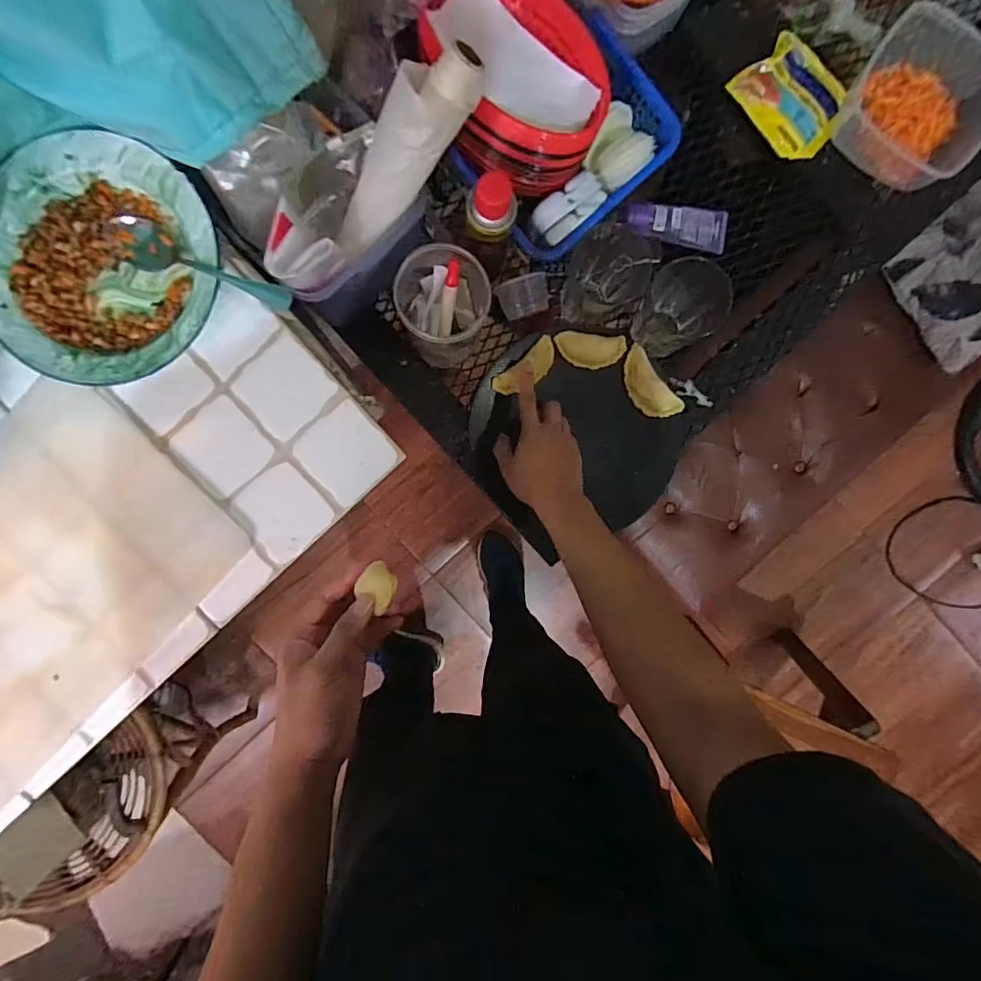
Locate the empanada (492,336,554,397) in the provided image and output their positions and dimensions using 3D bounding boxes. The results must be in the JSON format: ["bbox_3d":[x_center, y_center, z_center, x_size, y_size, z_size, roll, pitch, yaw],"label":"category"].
[{"bbox_3d":[0.046,-0.151,0.631,0.091,0.019,0.038,-35,94,-1],"label":"empanada"}]

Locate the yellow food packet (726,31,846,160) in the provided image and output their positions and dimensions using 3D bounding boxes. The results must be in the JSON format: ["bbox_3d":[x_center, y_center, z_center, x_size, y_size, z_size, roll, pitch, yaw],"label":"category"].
[{"bbox_3d":[0.380,-0.492,0.635,0.133,0.014,0.108,43,91,-4],"label":"yellow food packet"}]

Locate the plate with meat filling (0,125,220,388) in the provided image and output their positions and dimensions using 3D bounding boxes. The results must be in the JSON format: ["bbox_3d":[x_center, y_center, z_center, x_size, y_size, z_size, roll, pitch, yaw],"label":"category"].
[{"bbox_3d":[-0.346,-0.201,0.458,0.201,0.033,0.206,0,93,-2],"label":"plate with meat filling"}]

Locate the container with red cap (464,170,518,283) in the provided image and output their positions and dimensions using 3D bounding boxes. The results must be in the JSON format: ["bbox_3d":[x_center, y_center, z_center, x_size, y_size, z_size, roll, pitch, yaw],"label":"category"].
[{"bbox_3d":[-0.001,-0.286,0.569,0.050,0.191,0.047,4,93,-2],"label":"container with red cap"}]

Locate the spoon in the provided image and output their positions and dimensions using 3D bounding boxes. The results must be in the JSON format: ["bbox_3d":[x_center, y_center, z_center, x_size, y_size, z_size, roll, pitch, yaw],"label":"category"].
[{"bbox_3d":[-0.266,-0.203,0.467,0.158,0.042,0.039,25,92,-3],"label":"spoon"}]

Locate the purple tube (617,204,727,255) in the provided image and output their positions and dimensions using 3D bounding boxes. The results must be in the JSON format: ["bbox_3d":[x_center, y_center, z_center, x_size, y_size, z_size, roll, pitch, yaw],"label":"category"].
[{"bbox_3d":[0.233,-0.336,0.645,0.141,0.030,0.046,6,93,-2],"label":"purple tube"}]

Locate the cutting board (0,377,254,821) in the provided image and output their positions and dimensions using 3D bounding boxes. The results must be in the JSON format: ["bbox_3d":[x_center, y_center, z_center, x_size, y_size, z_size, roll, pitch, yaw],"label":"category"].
[{"bbox_3d":[-0.457,0.117,0.482,0.248,0.008,0.422,43,91,-4],"label":"cutting board"}]

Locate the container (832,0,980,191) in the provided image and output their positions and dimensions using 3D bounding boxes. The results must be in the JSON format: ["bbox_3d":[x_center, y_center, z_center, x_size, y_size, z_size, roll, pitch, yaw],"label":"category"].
[{"bbox_3d":[0.522,-0.474,0.624,0.164,0.074,0.156,43,91,-4],"label":"container"}]

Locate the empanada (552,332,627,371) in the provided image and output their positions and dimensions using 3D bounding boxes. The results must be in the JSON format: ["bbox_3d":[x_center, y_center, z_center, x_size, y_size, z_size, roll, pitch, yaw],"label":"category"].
[{"bbox_3d":[0.124,-0.175,0.640,0.085,0.014,0.040,5,93,-2],"label":"empanada"}]

